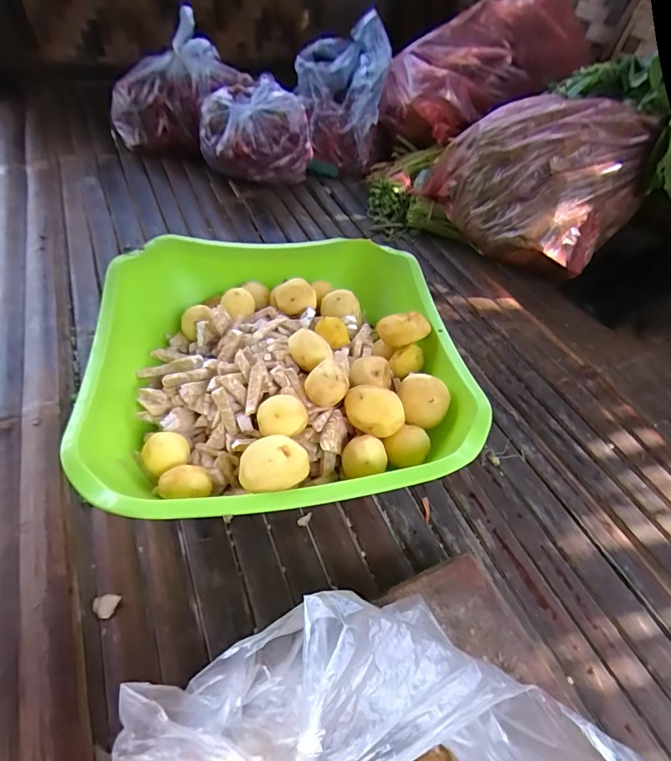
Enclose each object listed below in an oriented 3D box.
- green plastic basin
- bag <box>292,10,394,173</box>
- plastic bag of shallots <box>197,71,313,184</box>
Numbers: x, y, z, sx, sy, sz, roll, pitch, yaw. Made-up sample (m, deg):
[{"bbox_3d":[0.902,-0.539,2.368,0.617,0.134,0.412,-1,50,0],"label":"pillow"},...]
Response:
[{"bbox_3d":[-0.058,-0.008,0.384,0.297,0.105,0.272,3,46,-4],"label":"green plastic basin"},{"bbox_3d":[0.007,-0.488,0.754,0.141,0.191,0.158,-1,49,-6],"label":"bag"},{"bbox_3d":[-0.119,-0.367,0.672,0.160,0.119,0.113,-5,50,-9],"label":"plastic bag of shallots"}]

